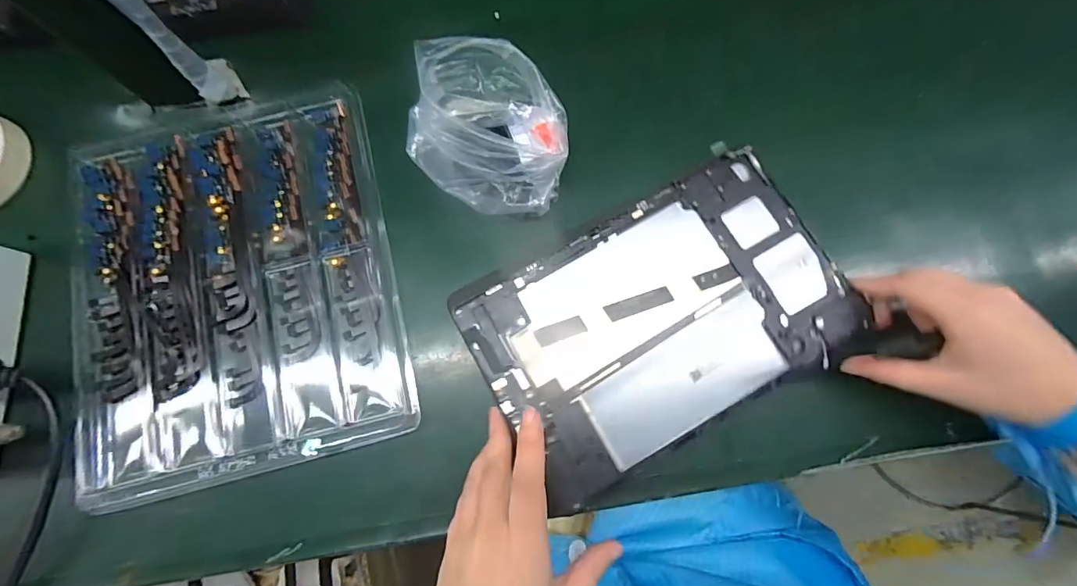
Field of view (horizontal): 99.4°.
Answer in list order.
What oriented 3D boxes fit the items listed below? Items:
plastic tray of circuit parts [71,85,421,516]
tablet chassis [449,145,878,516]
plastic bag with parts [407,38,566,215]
[{"bbox_3d":[-0.222,-0.010,0.333,0.219,0.016,0.270,-14,79,-3],"label":"plastic tray of circuit parts"},{"bbox_3d":[0.083,0.015,0.305,0.239,0.009,0.150,-28,80,-5],"label":"tablet chassis"},{"bbox_3d":[-0.035,-0.114,0.331,0.111,0.060,0.110,5,76,2],"label":"plastic bag with parts"}]

